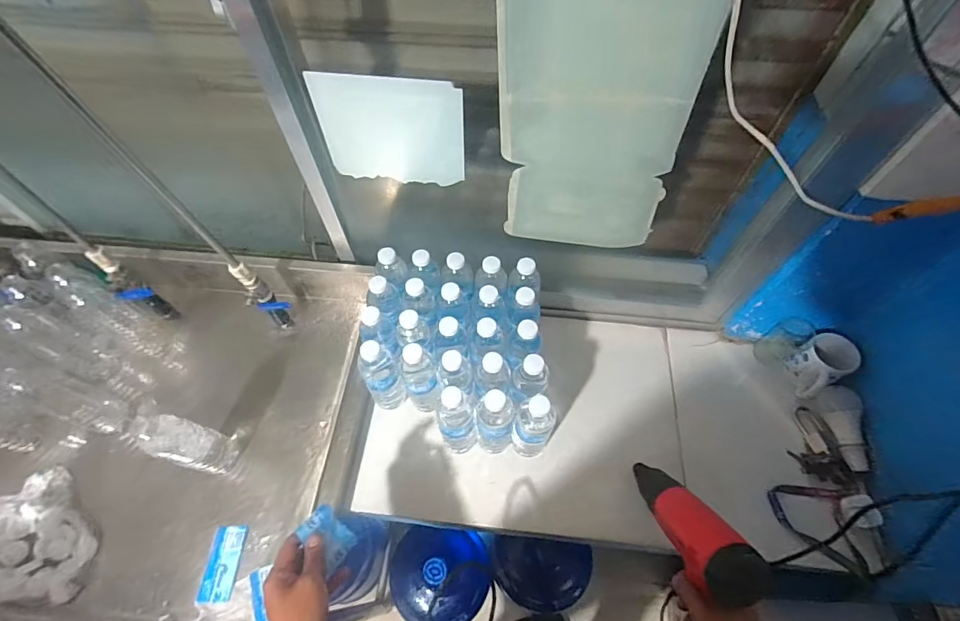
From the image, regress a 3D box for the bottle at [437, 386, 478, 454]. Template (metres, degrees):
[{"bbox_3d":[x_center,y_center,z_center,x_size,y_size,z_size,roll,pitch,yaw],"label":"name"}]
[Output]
[{"bbox_3d":[-0.038,0.192,0.726,0.059,0.207,0.054,0,58,0],"label":"bottle"}]

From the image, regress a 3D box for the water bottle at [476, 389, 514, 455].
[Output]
[{"bbox_3d":[0.025,0.192,0.729,0.062,0.217,0.052,-6,58,-4],"label":"water bottle"}]

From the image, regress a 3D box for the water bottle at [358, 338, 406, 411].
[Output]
[{"bbox_3d":[-0.169,0.114,0.753,0.057,0.168,0.055,-26,62,-16],"label":"water bottle"}]

